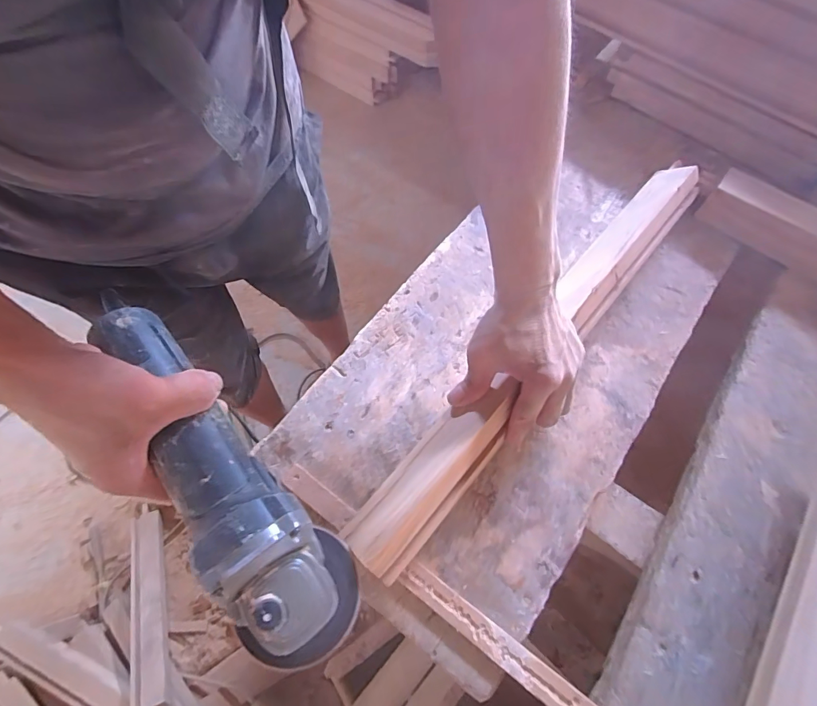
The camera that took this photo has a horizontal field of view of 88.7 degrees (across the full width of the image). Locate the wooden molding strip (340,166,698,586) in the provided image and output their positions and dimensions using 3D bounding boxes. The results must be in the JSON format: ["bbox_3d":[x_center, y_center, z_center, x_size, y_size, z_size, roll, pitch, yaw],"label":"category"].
[{"bbox_3d":[0.158,-0.033,0.438,0.058,0.031,0.592,39,68,16],"label":"wooden molding strip"}]

